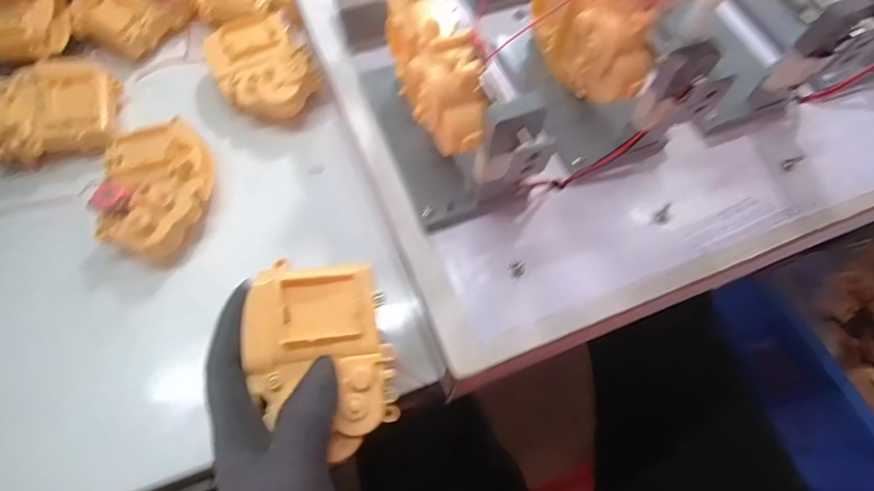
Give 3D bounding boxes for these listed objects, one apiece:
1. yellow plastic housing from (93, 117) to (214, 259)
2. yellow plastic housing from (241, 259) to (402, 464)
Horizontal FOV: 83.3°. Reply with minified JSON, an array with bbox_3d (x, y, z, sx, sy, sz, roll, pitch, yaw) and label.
[{"bbox_3d":[-0.194,-0.041,0.343,0.067,0.035,0.101,-8,66,-6],"label":"yellow plastic housing"},{"bbox_3d":[-0.059,0.054,0.250,0.070,0.026,0.095,-5,66,-5],"label":"yellow plastic housing"}]

